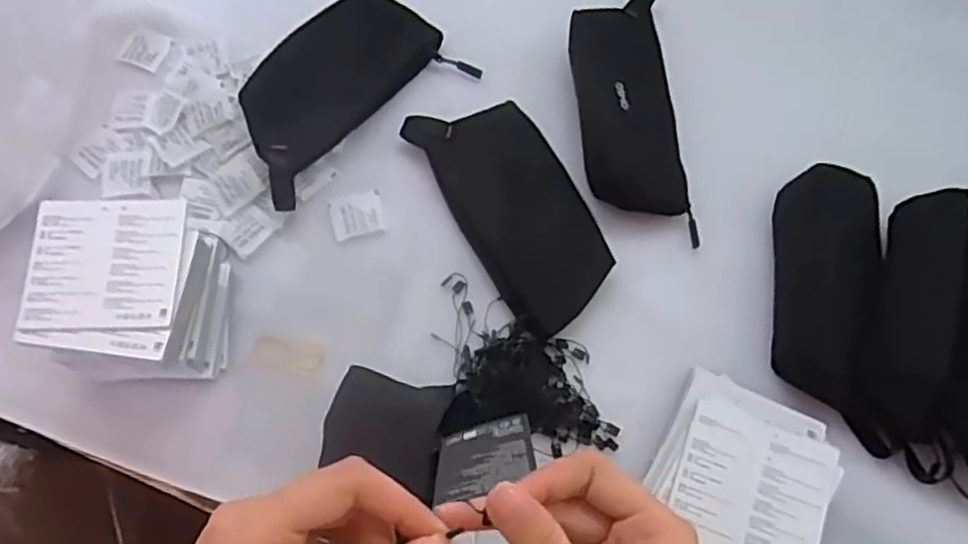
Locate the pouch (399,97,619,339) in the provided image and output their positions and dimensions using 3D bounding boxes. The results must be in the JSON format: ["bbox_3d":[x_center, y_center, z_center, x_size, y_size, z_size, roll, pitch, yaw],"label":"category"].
[{"bbox_3d":[0.025,-0.056,0.577,0.093,0.028,0.207,-29,73,-11],"label":"pouch"}]

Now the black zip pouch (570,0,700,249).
[{"bbox_3d":[0.123,-0.143,0.601,0.086,0.049,0.236,-5,70,-3],"label":"black zip pouch"}]

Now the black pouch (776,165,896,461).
[{"bbox_3d":[0.270,0.018,0.549,0.086,0.040,0.222,9,70,3],"label":"black pouch"}]

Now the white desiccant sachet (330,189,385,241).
[{"bbox_3d":[-0.103,-0.046,0.586,0.042,0.004,0.035,-15,71,-6],"label":"white desiccant sachet"}]

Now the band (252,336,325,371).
[{"bbox_3d":[-0.151,0.063,0.550,0.055,0.004,0.023,7,70,2],"label":"band"}]

